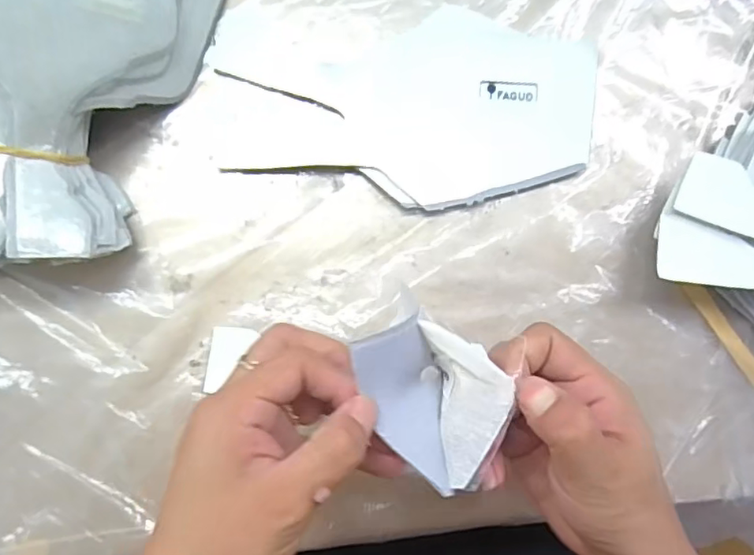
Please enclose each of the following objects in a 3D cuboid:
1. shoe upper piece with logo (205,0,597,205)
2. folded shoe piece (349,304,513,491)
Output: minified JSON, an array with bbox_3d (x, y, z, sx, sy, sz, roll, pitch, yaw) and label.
[{"bbox_3d":[0.016,-0.103,0.339,0.221,0.006,0.114,5,85,0],"label":"shoe upper piece with logo"},{"bbox_3d":[0.022,0.049,0.242,0.066,0.031,0.053,41,86,3],"label":"folded shoe piece"}]

